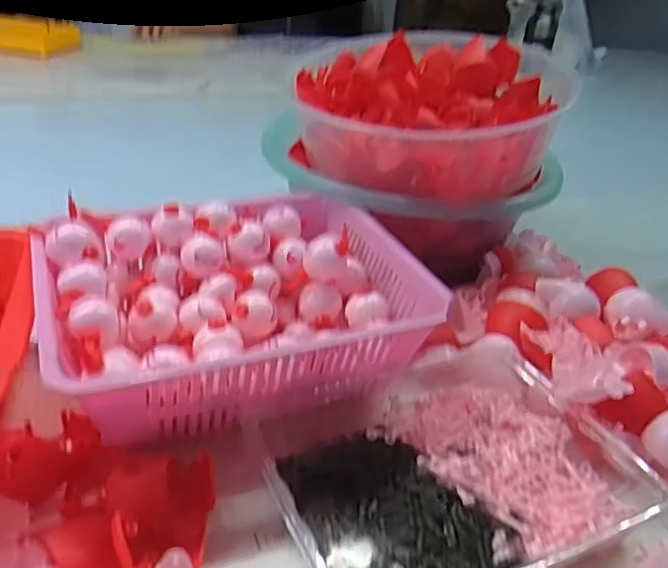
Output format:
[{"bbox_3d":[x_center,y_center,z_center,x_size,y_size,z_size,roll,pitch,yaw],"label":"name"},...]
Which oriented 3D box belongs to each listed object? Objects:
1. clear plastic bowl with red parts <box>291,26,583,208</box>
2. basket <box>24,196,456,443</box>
[{"bbox_3d":[0.085,-0.161,0.630,0.226,0.136,0.185,1,31,-9],"label":"clear plastic bowl with red parts"},{"bbox_3d":[-0.078,0.016,0.476,0.260,0.081,0.197,-8,34,-23],"label":"basket"}]

